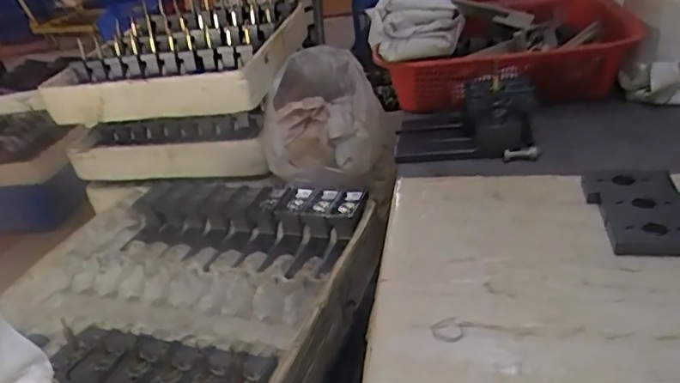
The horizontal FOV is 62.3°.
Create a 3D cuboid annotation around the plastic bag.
[{"bbox_3d":[-0.032,-0.162,1.273,0.262,0.222,0.280,-8,30,4],"label":"plastic bag"}]

